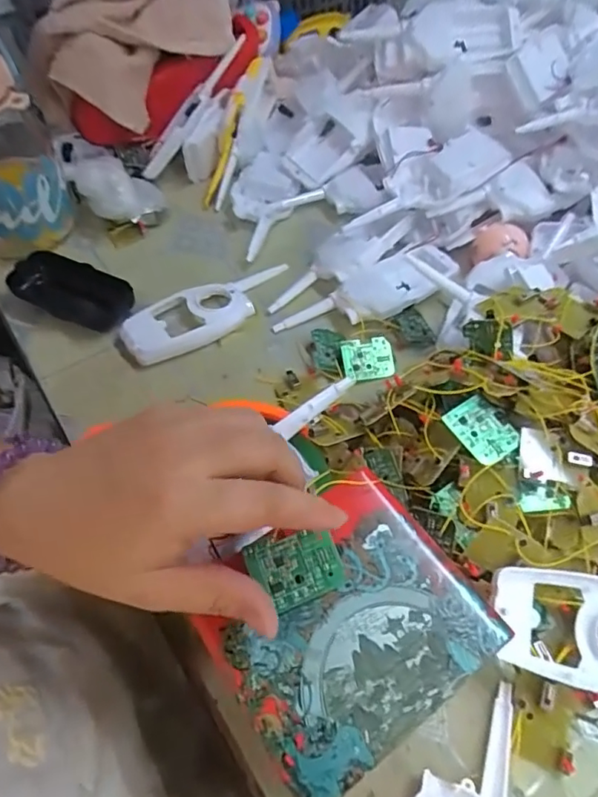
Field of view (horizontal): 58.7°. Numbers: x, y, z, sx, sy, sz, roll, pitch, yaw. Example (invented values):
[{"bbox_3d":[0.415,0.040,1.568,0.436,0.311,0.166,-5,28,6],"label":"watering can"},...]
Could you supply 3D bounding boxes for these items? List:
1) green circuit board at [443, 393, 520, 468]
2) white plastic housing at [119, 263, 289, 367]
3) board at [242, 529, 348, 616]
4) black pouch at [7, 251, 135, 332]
[{"bbox_3d":[0.117,0.020,0.340,0.031,0.004,0.042,-33,69,-14],"label":"green circuit board"},{"bbox_3d":[-0.075,-0.076,0.464,0.156,0.018,0.054,-27,60,-18],"label":"white plastic housing"},{"bbox_3d":[-0.001,0.080,0.251,0.042,0.004,0.031,-16,77,-16],"label":"board"},{"bbox_3d":[-0.204,-0.097,0.482,0.124,0.022,0.051,24,59,14],"label":"black pouch"}]

